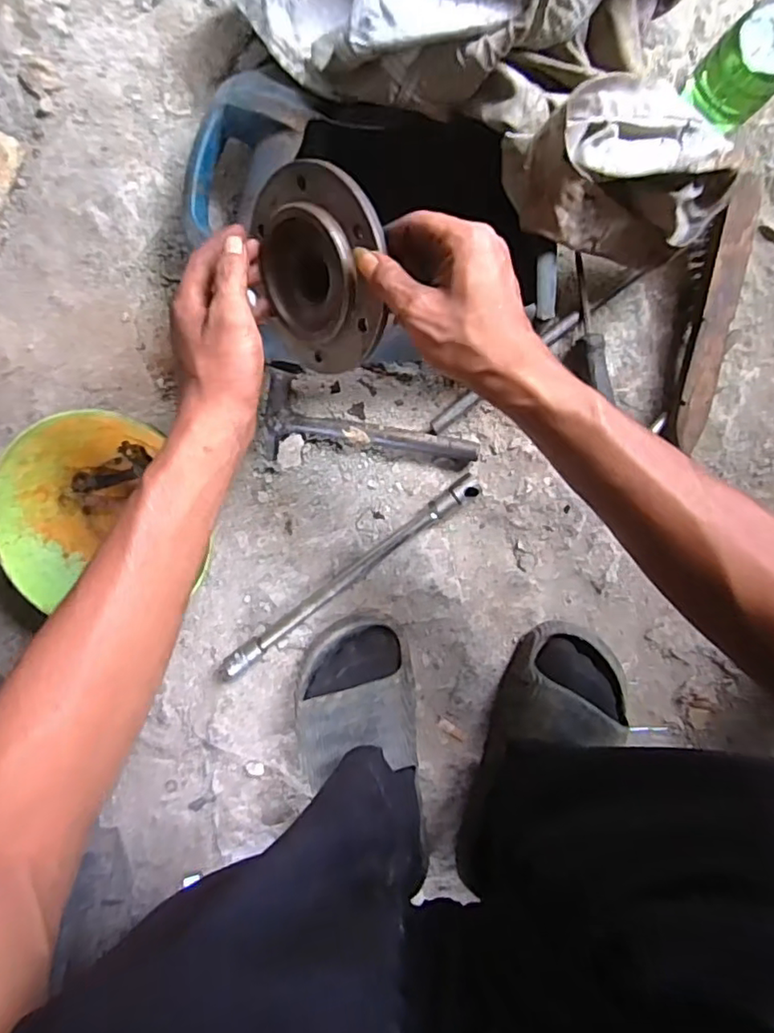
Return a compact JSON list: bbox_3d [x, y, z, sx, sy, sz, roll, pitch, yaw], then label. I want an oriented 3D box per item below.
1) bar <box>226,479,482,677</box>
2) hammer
[{"bbox_3d":[-0.036,0.060,0.570,0.308,0.029,0.023,-36,97,4],"label":"bar"},{"bbox_3d":[-0.017,-0.084,0.561,0.208,0.034,0.081,9,98,-2],"label":"hammer"}]

